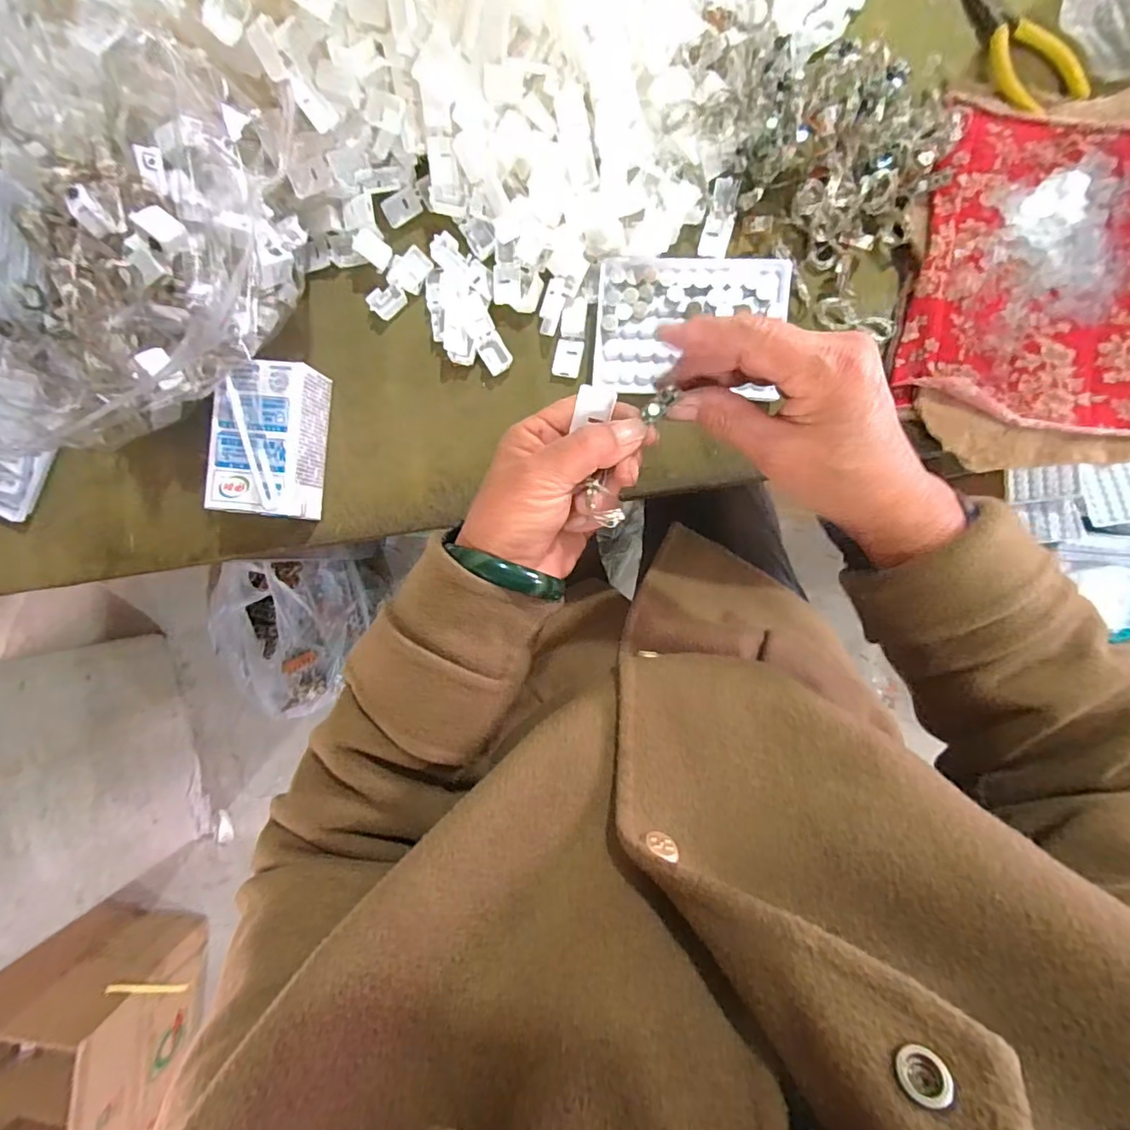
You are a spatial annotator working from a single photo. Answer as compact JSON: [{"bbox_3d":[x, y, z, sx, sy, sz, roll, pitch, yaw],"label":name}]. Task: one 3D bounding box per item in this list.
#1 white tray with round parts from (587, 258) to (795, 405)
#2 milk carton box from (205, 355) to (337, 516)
[{"bbox_3d":[0.087,-0.169,0.371,0.131,0.010,0.090,1,92,5],"label":"white tray with round parts"},{"bbox_3d":[-0.213,-0.089,0.384,0.063,0.038,0.104,5,92,4],"label":"milk carton box"}]

